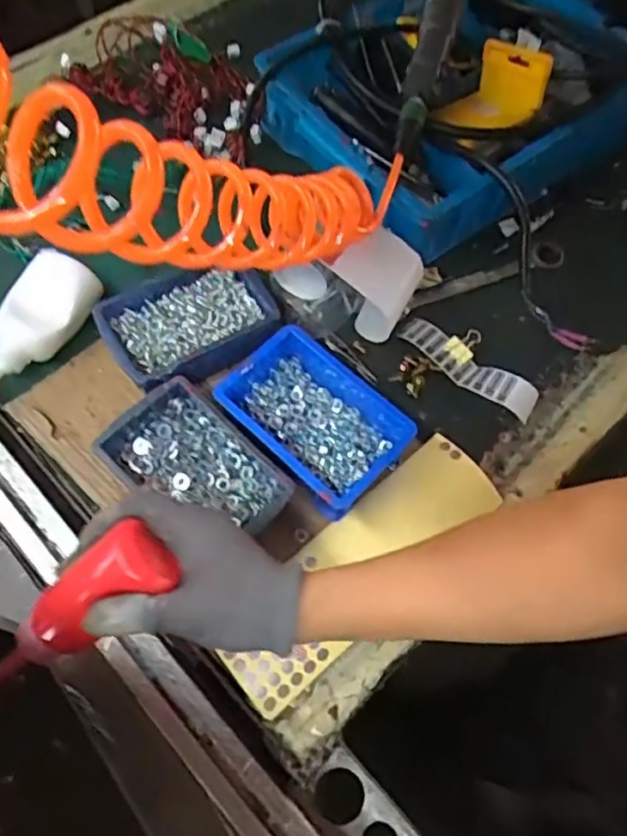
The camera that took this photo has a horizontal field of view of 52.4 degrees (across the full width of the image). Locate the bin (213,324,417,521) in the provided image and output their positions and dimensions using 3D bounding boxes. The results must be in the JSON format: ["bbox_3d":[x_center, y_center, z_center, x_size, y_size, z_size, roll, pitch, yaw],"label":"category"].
[{"bbox_3d":[-0.003,-0.001,0.542,0.104,0.057,0.154,-41,70,-18],"label":"bin"}]

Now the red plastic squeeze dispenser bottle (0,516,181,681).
[{"bbox_3d":[-0.144,0.117,0.361,0.144,0.031,0.043,-41,68,8],"label":"red plastic squeeze dispenser bottle"}]

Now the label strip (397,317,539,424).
[{"bbox_3d":[0.142,-0.050,0.594,0.144,0.023,0.033,36,69,17],"label":"label strip"}]

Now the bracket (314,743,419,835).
[{"bbox_3d":[0.058,0.329,0.496,0.041,0.007,0.146,-41,75,-13],"label":"bracket"}]

